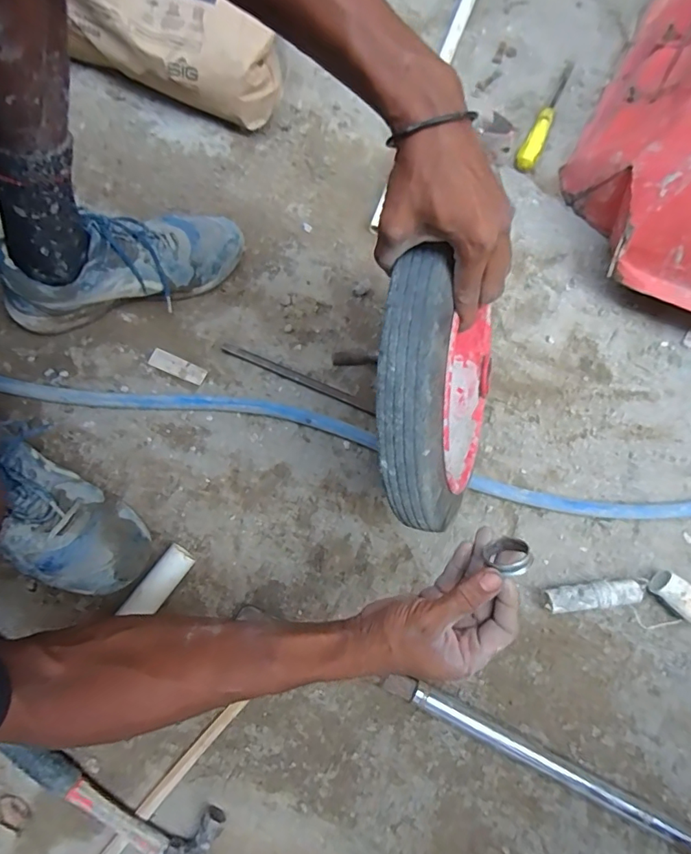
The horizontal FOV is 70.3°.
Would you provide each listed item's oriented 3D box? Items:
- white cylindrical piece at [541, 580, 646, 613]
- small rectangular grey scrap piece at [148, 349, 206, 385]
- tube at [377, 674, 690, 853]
[{"bbox_3d":[0.278,0.190,0.555,0.104,0.030,0.027,-5,77,-4],"label":"white cylindrical piece"},{"bbox_3d":[-0.212,-0.076,0.617,0.073,0.004,0.023,24,77,6],"label":"small rectangular grey scrap piece"},{"bbox_3d":[0.203,0.350,0.516,0.356,0.024,0.025,26,77,7],"label":"tube"}]

